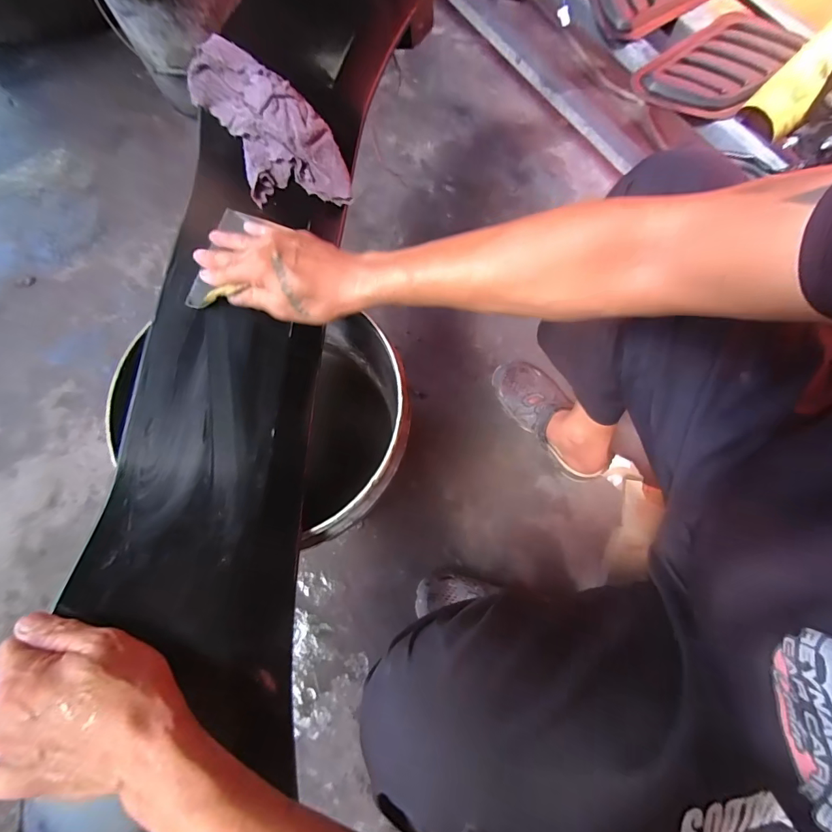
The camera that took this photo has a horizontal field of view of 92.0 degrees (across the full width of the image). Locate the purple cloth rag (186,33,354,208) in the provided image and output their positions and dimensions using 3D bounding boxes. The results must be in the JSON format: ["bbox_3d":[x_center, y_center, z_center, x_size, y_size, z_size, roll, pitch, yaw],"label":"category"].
[{"bbox_3d":[-0.163,-0.302,0.424,0.202,0.038,0.101,44,77,-7],"label":"purple cloth rag"}]

